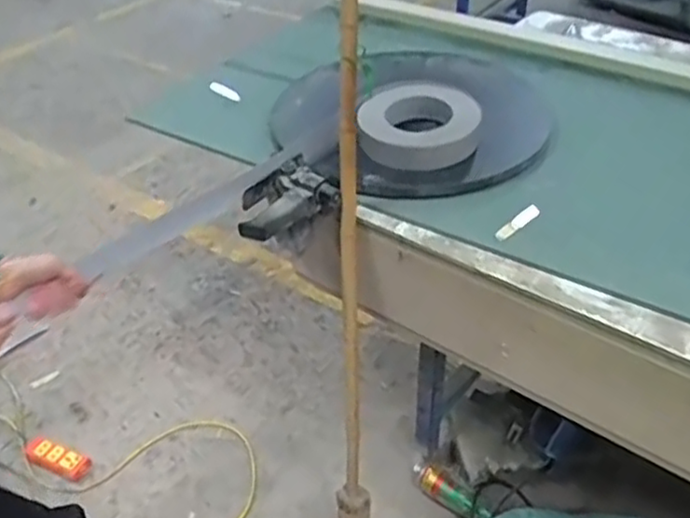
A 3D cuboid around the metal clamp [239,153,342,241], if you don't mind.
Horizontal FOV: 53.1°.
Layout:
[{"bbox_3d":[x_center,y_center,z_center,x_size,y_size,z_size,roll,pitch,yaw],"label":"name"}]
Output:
[{"bbox_3d":[-0.093,-0.089,1.034,0.110,0.048,0.168,32,50,33],"label":"metal clamp"}]

